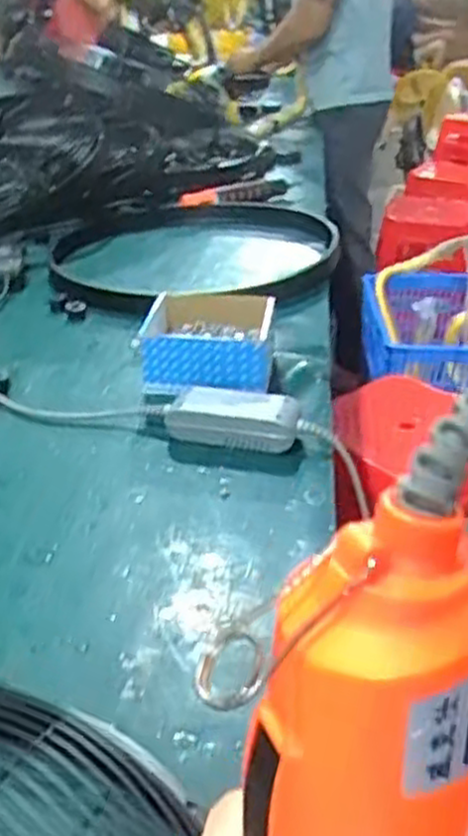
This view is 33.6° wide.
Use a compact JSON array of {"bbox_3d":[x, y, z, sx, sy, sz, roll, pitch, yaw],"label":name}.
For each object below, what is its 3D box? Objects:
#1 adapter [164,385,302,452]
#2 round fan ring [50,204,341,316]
[{"bbox_3d":[-0.001,0.002,0.752,0.131,0.049,0.048,9,31,12],"label":"adapter"},{"bbox_3d":[-0.065,-0.278,1.221,0.445,0.058,0.493,0,30,-2],"label":"round fan ring"}]

